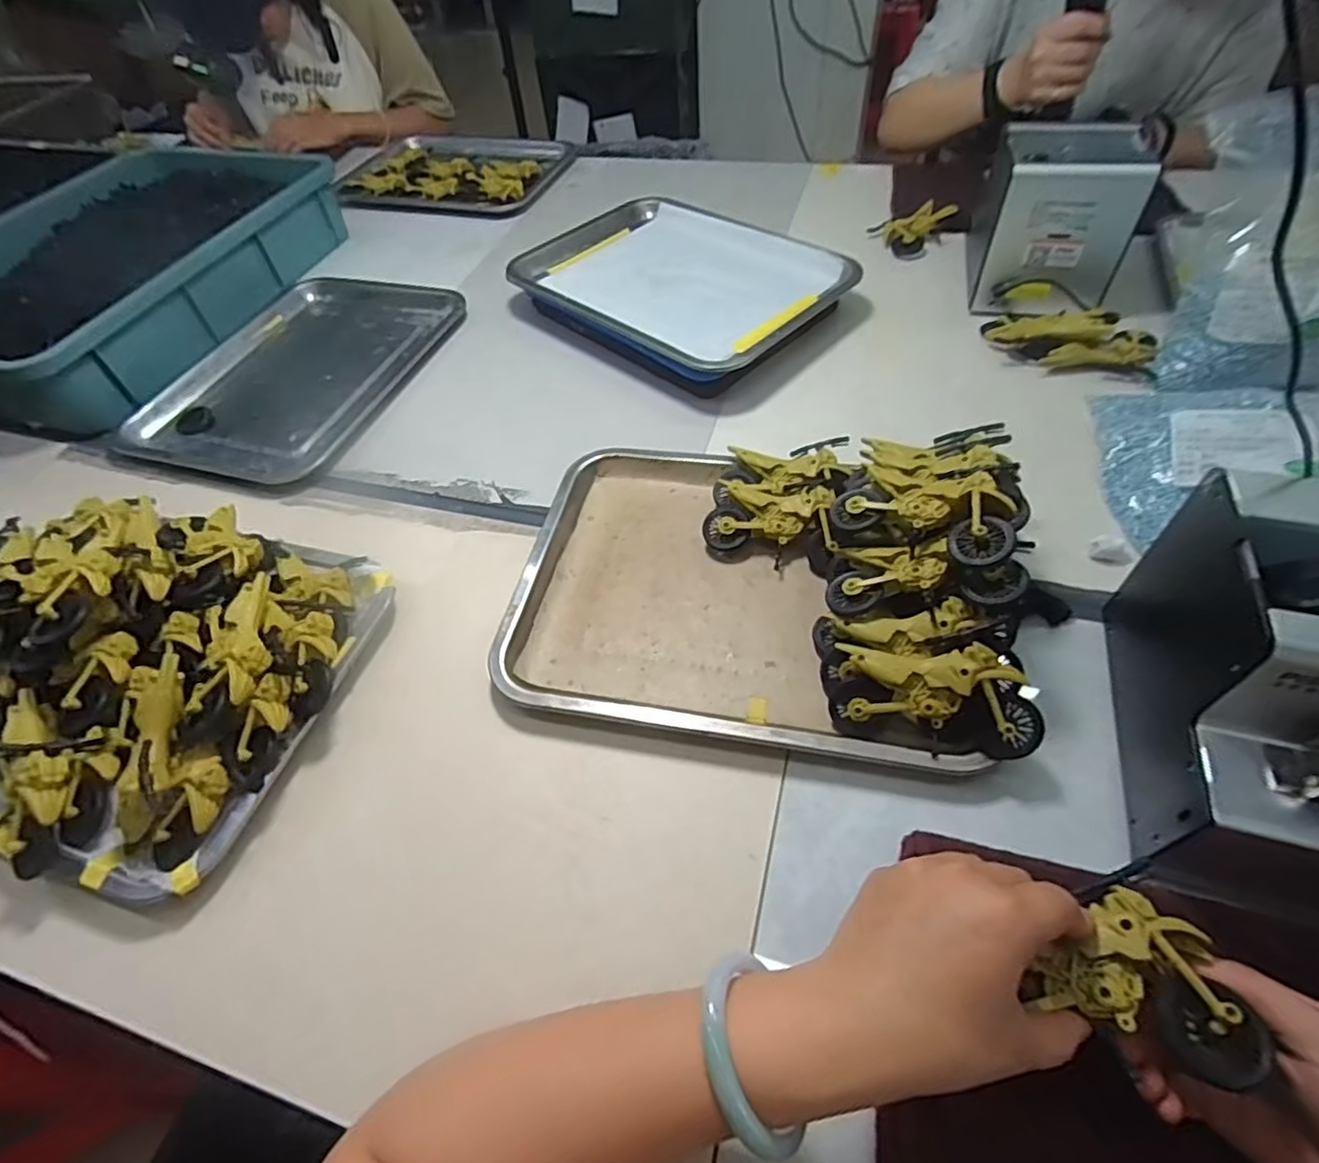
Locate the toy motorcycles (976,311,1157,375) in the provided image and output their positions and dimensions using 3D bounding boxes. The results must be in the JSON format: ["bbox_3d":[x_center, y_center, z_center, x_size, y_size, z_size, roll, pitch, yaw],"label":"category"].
[{"bbox_3d":[0.402,-0.239,0.625,0.151,0.044,0.061,14,55,15],"label":"toy motorcycles"}]

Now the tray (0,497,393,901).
[{"bbox_3d":[-0.394,0.044,0.452,0.334,0.091,0.263,12,55,13],"label":"tray"}]

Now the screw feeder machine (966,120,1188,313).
[{"bbox_3d":[0.401,-0.365,0.653,0.121,0.135,0.125,6,53,10],"label":"screw feeder machine"}]

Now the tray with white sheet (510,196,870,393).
[{"bbox_3d":[0.029,-0.343,0.746,0.275,0.048,0.355,-38,58,-22],"label":"tray with white sheet"}]

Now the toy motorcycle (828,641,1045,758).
[{"bbox_3d":[0.165,0.070,0.394,0.118,0.063,0.028,1,10,24],"label":"toy motorcycle"}]

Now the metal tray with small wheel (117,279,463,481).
[{"bbox_3d":[-0.401,-0.248,0.733,0.255,0.016,0.352,13,55,14],"label":"metal tray with small wheel"}]

